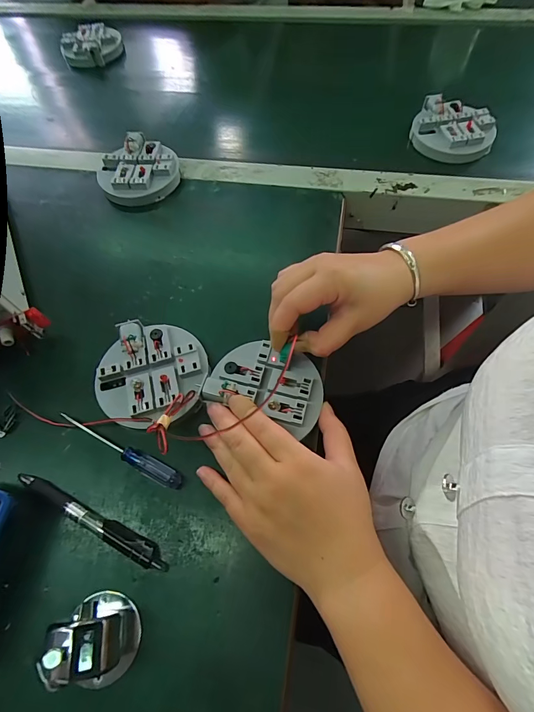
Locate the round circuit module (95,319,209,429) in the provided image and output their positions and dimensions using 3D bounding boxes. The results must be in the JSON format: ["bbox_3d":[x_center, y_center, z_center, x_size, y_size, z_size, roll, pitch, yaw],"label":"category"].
[{"bbox_3d":[-0.106,0.016,0.342,0.096,0.029,0.098,-1,64,2],"label":"round circuit module"}]

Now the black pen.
[{"bbox_3d":[-0.142,0.132,0.294,0.144,0.013,0.016,22,67,12],"label":"black pen"}]

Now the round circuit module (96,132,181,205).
[{"bbox_3d":[-0.163,-0.233,0.463,0.090,0.029,0.097,-1,64,2],"label":"round circuit module"}]

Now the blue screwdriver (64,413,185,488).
[{"bbox_3d":[-0.126,0.081,0.318,0.120,0.016,0.015,25,67,13],"label":"blue screwdriver"}]

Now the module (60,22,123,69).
[{"bbox_3d":[-0.312,-0.545,0.642,0.093,0.028,0.089,-1,63,3],"label":"module"}]

